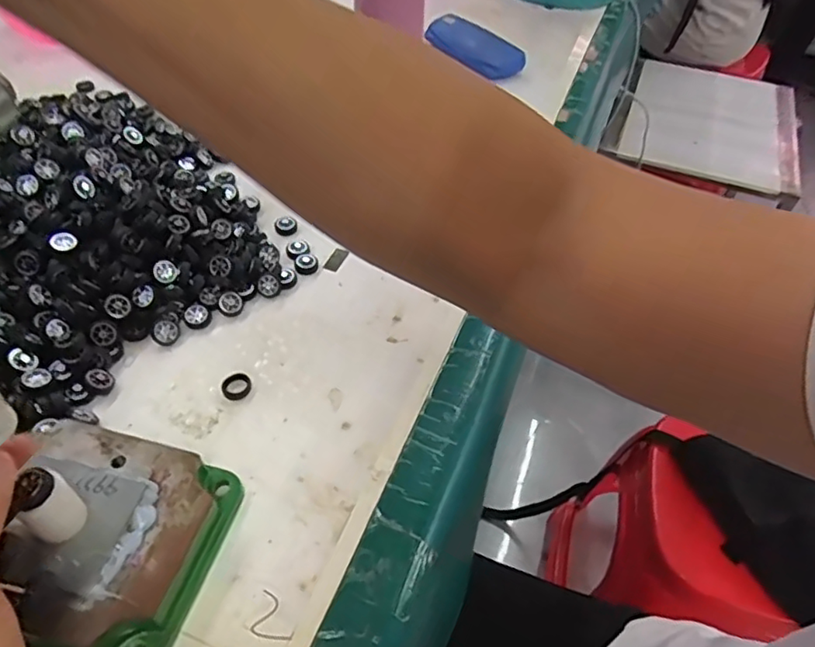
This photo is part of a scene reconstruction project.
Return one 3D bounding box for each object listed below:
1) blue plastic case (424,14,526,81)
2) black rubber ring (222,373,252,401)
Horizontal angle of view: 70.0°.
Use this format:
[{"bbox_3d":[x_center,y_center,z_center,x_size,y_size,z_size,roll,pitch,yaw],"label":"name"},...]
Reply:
[{"bbox_3d":[0.077,-0.365,0.763,0.062,0.035,0.151,-31,57,-28],"label":"blue plastic case"},{"bbox_3d":[-0.120,0.044,0.410,0.020,0.008,0.017,-15,51,-17],"label":"black rubber ring"}]

